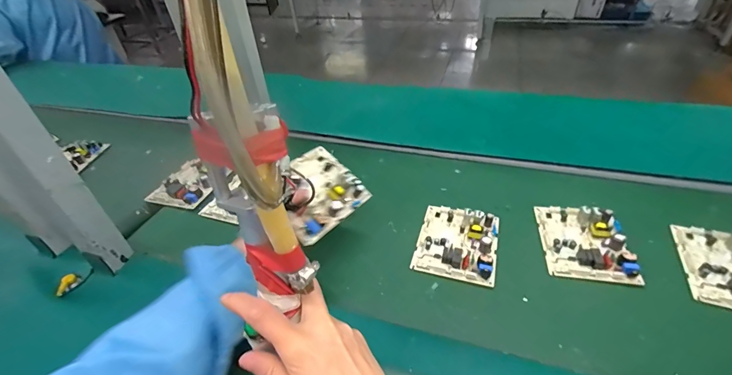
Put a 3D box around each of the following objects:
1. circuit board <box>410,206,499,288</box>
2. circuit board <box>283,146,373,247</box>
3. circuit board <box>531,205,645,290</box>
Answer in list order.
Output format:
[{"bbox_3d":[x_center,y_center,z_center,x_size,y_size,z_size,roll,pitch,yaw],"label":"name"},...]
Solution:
[{"bbox_3d":[0.144,0.080,0.546,0.117,0.024,0.135,11,39,17],"label":"circuit board"},{"bbox_3d":[-0.073,0.000,0.517,0.121,0.025,0.143,42,45,13],"label":"circuit board"},{"bbox_3d":[0.333,0.077,0.533,0.113,0.026,0.140,7,38,12],"label":"circuit board"}]

